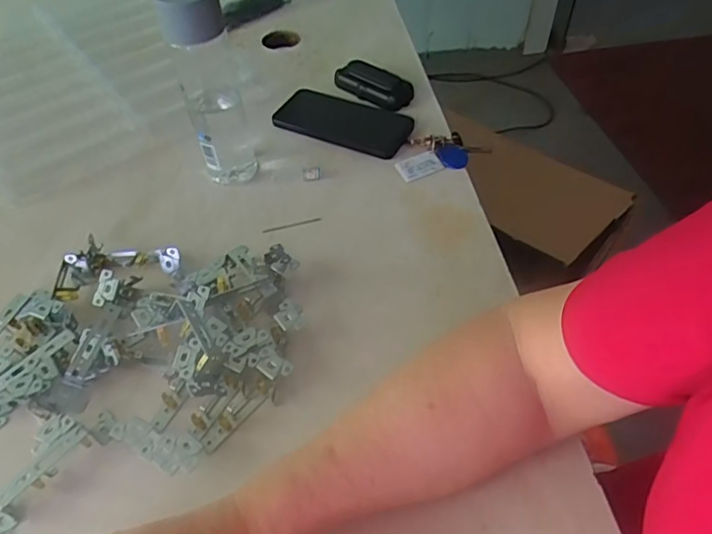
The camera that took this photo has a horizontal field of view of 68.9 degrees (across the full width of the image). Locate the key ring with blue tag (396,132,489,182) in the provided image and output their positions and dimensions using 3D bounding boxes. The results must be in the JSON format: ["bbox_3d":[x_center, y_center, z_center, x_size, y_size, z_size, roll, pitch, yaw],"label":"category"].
[{"bbox_3d":[0.099,-0.132,0.589,0.109,0.010,0.060,-11,52,-6],"label":"key ring with blue tag"}]

